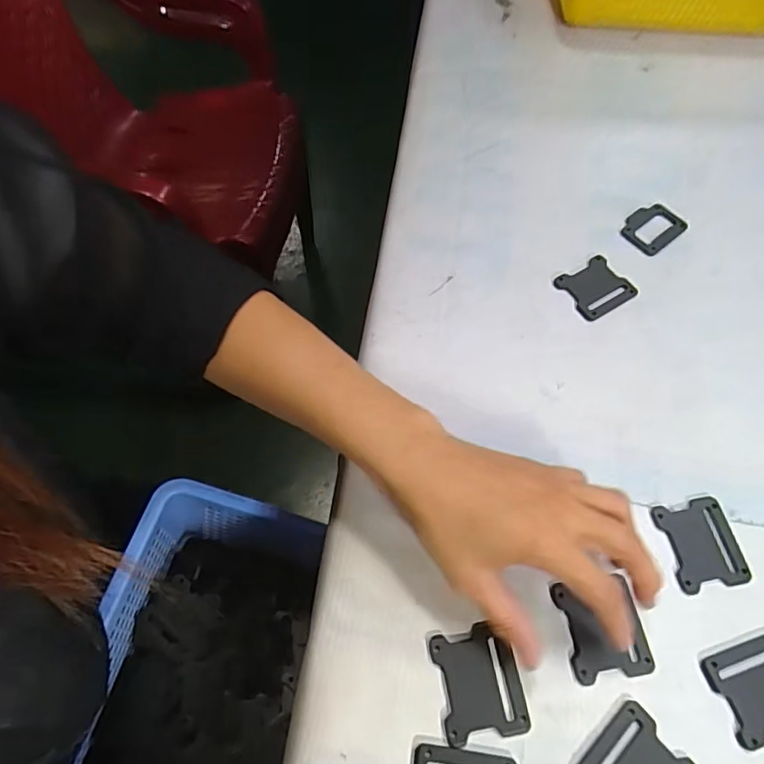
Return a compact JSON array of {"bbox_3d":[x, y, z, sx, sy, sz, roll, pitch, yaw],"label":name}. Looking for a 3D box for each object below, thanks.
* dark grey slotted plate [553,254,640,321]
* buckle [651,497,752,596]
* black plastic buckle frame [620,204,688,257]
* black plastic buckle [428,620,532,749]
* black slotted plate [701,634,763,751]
[{"bbox_3d":[0.163,-0.073,0.406,0.051,0.004,0.044,-29,67,-17],"label":"dark grey slotted plate"},{"bbox_3d":[0.193,0.097,0.323,0.046,0.004,0.050,-8,63,-8],"label":"buckle"},{"bbox_3d":[0.222,-0.128,0.439,0.052,0.004,0.039,-37,70,-20],"label":"black plastic buckle frame"},{"bbox_3d":[0.051,0.158,0.281,0.042,0.004,0.051,-7,63,-7],"label":"black plastic buckle"},{"bbox_3d":[0.205,0.164,0.287,0.051,0.004,0.044,-14,64,-11],"label":"black slotted plate"}]

